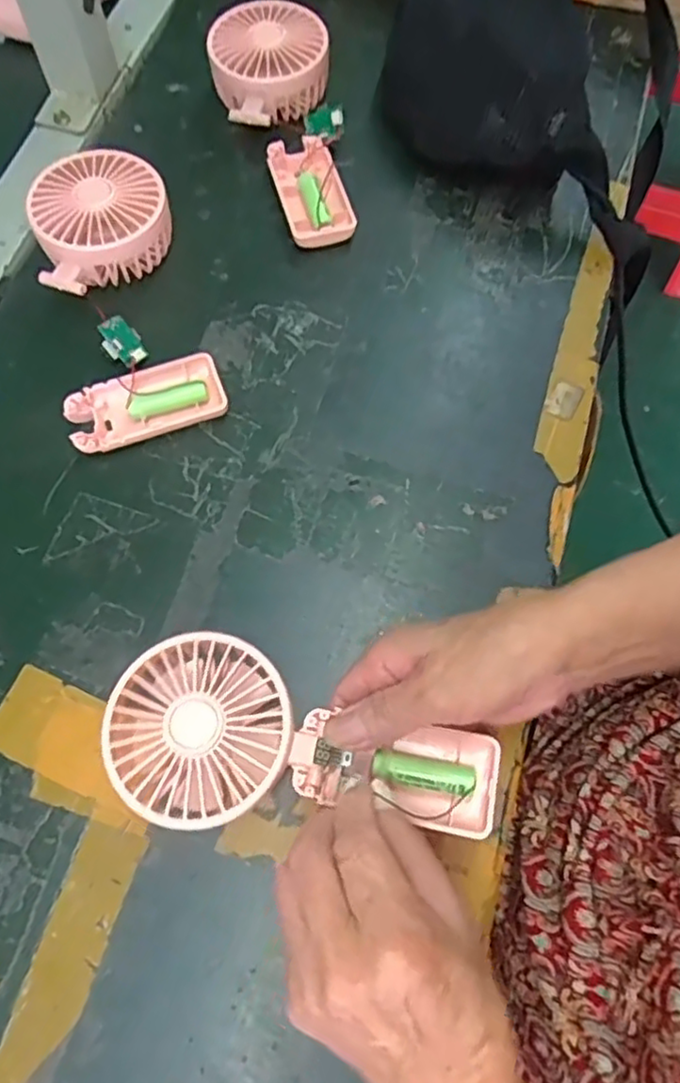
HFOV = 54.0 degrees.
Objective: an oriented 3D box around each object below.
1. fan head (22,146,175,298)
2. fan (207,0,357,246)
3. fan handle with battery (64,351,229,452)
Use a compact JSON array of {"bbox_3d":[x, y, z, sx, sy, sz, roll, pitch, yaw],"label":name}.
[{"bbox_3d":[-0.157,-0.211,0.444,0.086,0.046,0.090,0,68,0],"label":"fan head"},{"bbox_3d":[-0.036,-0.302,0.486,0.085,0.042,0.206,-16,82,-7],"label":"fan"},{"bbox_3d":[-0.118,-0.083,0.411,0.094,0.016,0.045,-20,70,-8],"label":"fan handle with battery"}]

